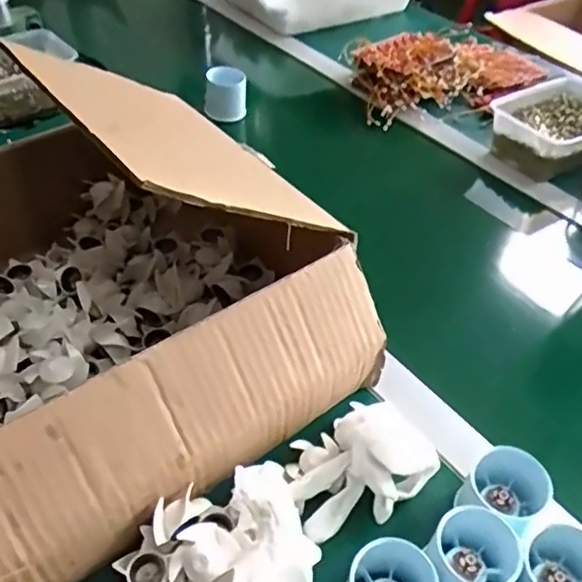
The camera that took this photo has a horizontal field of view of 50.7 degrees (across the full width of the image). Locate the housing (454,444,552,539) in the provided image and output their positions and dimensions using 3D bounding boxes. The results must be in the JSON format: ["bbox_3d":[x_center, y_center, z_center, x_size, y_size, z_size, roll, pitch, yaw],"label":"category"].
[{"bbox_3d":[0.141,0.135,0.409,0.047,0.041,0.049,1,45,-1],"label":"housing"}]

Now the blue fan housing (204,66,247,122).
[{"bbox_3d":[-0.085,-0.254,0.797,0.054,0.060,0.054,-2,45,-5],"label":"blue fan housing"}]

